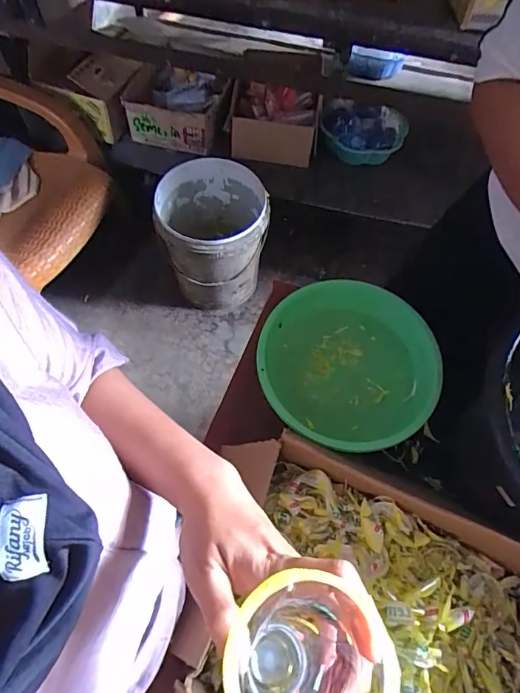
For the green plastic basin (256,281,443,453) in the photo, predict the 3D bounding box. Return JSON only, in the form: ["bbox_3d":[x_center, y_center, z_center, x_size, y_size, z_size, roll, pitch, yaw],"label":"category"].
[{"bbox_3d":[0.116,0.029,0.616,0.228,0.071,0.227,0,65,-1],"label":"green plastic basin"}]

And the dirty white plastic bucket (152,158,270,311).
[{"bbox_3d":[-0.137,-0.329,1.386,0.303,0.340,0.329,0,65,-1],"label":"dirty white plastic bucket"}]

